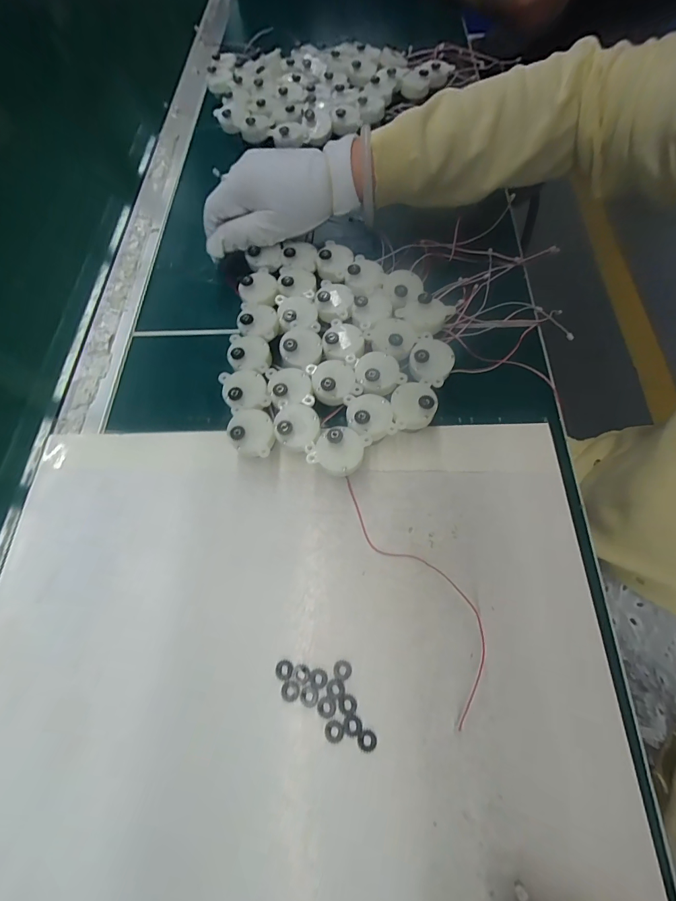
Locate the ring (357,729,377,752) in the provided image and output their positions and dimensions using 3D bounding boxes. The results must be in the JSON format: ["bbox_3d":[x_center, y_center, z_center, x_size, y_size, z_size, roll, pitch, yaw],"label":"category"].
[{"bbox_3d":[0.016,0.159,0.213,0.011,0.004,0.010,-1,65,3],"label":"ring"}]

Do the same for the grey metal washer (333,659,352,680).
[{"bbox_3d":[0.003,0.129,0.229,0.011,0.004,0.010,-1,65,3],"label":"grey metal washer"}]

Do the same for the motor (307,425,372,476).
[{"bbox_3d":[0.001,0.003,0.270,0.034,0.031,0.033,24,69,13],"label":"motor"}]

